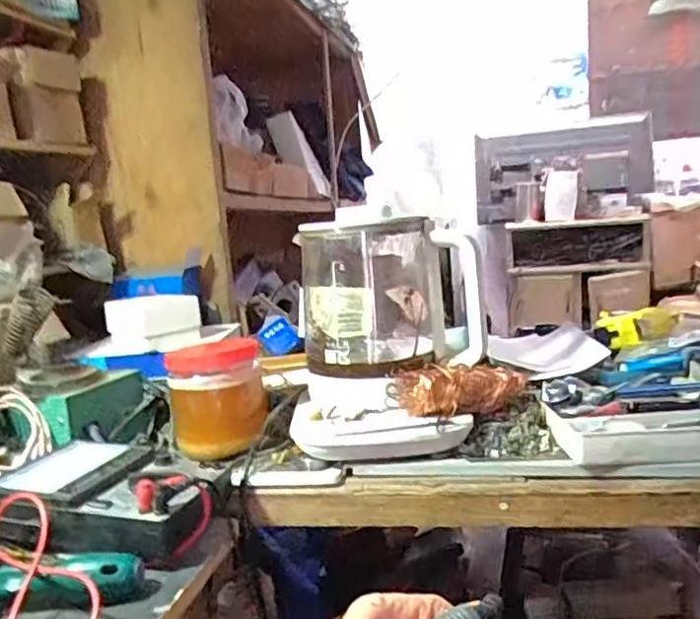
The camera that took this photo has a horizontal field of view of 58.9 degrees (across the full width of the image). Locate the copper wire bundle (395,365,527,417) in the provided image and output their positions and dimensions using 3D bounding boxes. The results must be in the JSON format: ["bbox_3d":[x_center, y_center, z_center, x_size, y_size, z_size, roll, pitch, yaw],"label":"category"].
[{"bbox_3d":[0.106,0.073,0.582,0.119,0.039,0.035,-7,9,-15],"label":"copper wire bundle"}]

